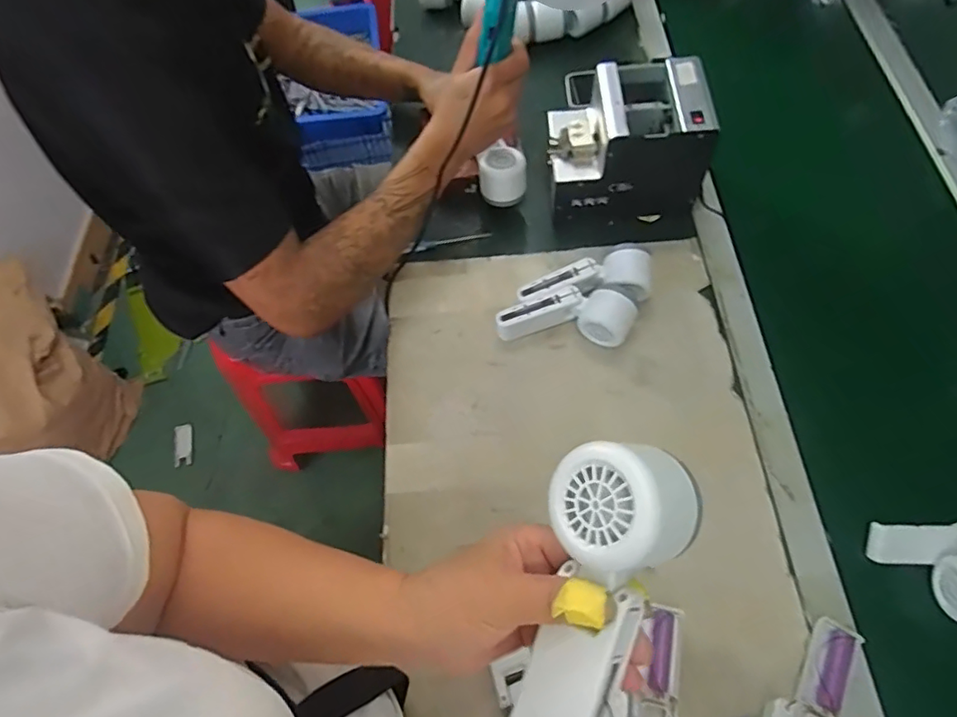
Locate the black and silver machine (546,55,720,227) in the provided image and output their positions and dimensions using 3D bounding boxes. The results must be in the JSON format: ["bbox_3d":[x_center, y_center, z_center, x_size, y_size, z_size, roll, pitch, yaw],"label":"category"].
[{"bbox_3d":[0.182,-0.269,0.722,0.175,0.155,0.125,-1,63,2],"label":"black and silver machine"}]

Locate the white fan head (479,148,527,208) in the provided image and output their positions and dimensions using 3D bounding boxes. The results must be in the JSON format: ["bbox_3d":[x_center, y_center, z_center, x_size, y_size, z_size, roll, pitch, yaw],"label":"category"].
[{"bbox_3d":[0.031,-0.233,0.727,0.057,0.047,0.055,-4,63,0],"label":"white fan head"}]

